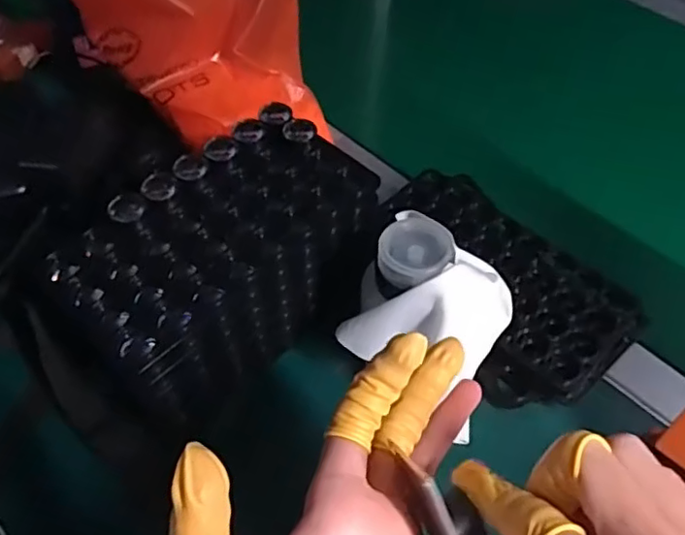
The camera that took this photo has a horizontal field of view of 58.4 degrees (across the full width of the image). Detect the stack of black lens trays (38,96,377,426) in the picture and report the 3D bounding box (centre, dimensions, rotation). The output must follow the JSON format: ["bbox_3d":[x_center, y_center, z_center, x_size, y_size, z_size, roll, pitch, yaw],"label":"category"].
[{"bbox_3d":[-0.078,-0.001,0.408,0.094,0.116,0.191,39,62,24],"label":"stack of black lens trays"}]

